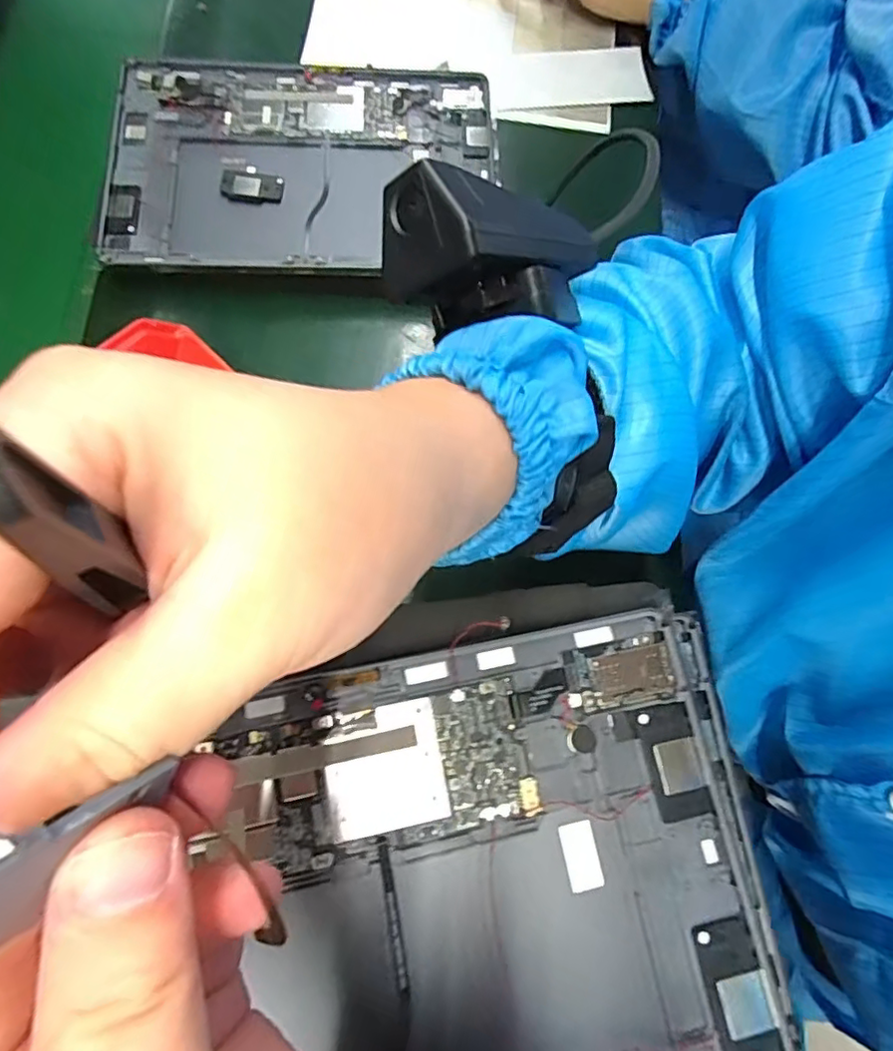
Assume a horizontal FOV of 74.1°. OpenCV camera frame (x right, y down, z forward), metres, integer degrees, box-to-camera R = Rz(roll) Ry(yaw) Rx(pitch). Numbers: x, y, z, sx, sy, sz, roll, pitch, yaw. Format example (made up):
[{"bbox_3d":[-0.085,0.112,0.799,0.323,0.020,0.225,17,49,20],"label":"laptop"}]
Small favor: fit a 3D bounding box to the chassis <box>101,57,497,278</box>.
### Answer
[{"bbox_3d":[-0.096,-0.242,0.392,0.252,0.017,0.160,-2,72,-1],"label":"chassis"}]

